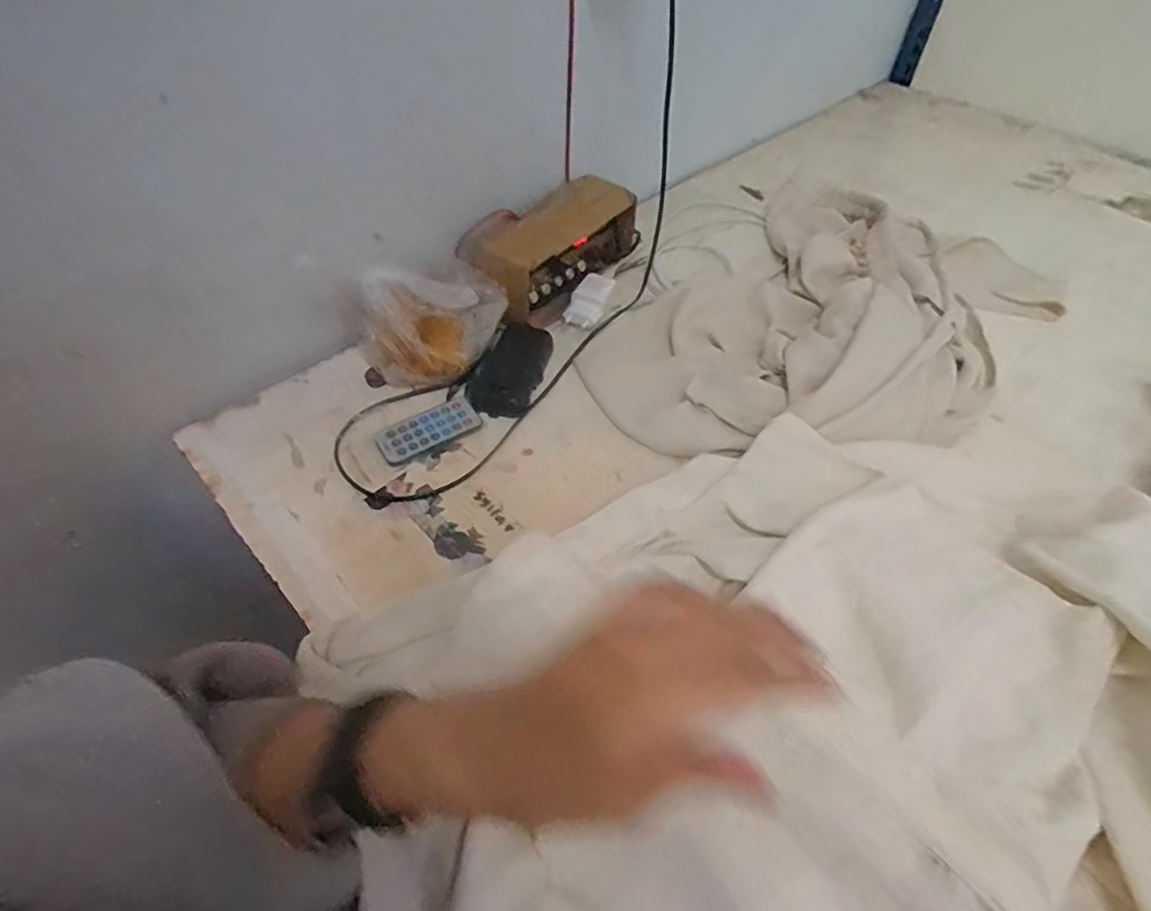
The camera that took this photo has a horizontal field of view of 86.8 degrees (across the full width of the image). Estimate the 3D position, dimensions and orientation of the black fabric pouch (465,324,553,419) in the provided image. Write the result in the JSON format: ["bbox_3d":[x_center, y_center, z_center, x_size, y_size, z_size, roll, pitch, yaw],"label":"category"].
[{"bbox_3d":[-0.057,-0.081,0.548,0.056,0.020,0.110,13,51,10],"label":"black fabric pouch"}]

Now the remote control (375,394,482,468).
[{"bbox_3d":[-0.121,-0.021,0.505,0.083,0.009,0.039,-31,57,-24],"label":"remote control"}]

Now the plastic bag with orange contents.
[{"bbox_3d":[-0.121,-0.121,0.533,0.076,0.082,0.120,37,58,26],"label":"plastic bag with orange contents"}]

